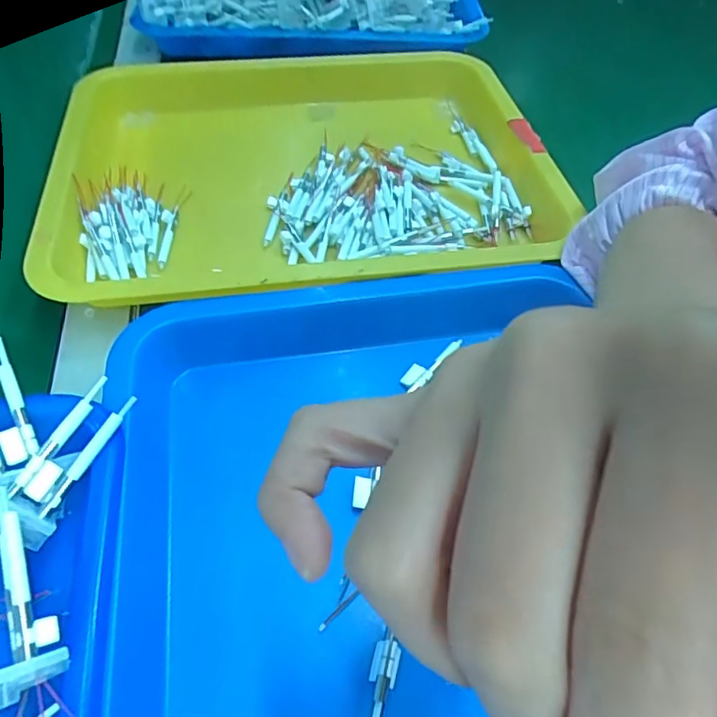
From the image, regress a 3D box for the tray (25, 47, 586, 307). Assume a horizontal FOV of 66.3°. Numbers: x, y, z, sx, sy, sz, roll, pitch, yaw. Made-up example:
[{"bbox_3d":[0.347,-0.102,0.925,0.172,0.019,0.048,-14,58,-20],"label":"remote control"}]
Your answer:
[{"bbox_3d":[-0.036,-0.139,0.403,0.327,0.051,0.280,-9,52,-8],"label":"tray"}]

